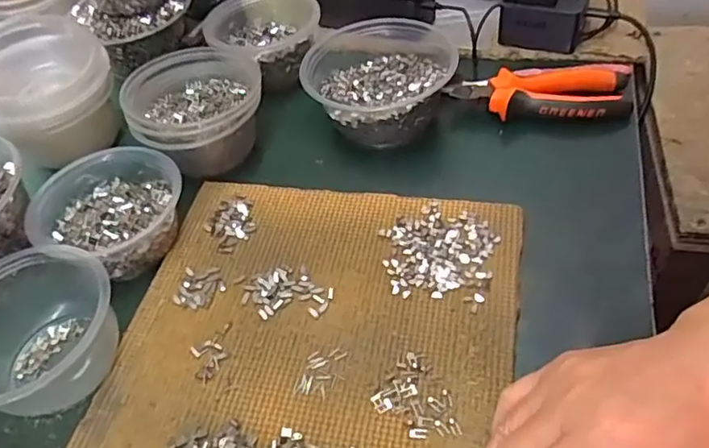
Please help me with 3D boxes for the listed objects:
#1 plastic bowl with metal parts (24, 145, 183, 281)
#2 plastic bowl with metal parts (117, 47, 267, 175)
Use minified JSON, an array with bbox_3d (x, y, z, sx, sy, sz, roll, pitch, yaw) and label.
[{"bbox_3d":[-0.193,-0.012,0.458,0.106,0.051,0.100,-3,48,4],"label":"plastic bowl with metal parts"},{"bbox_3d":[-0.138,-0.102,0.514,0.114,0.070,0.117,-3,48,4],"label":"plastic bowl with metal parts"}]

